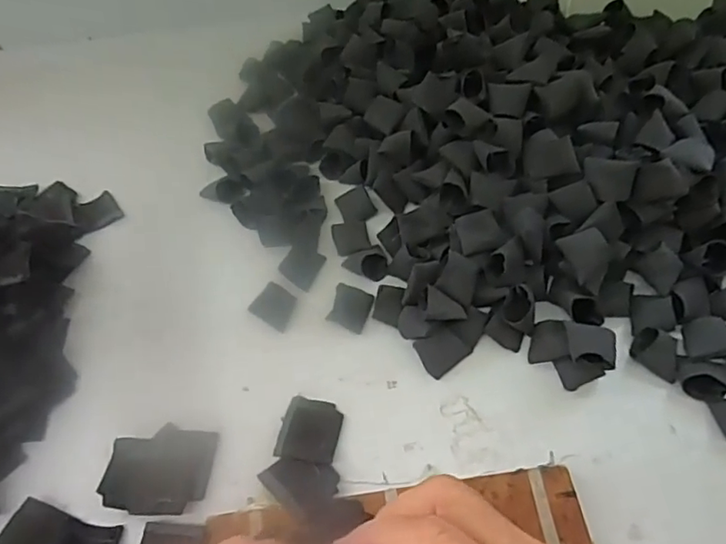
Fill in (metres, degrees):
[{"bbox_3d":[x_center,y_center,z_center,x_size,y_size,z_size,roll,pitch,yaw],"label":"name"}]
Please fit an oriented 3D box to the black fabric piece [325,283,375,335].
[{"bbox_3d":[-0.012,0.034,0.530,0.036,0.008,0.040,16,58,14],"label":"black fabric piece"}]

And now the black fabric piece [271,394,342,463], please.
[{"bbox_3d":[-0.043,0.129,0.466,0.048,0.005,0.052,8,56,10],"label":"black fabric piece"}]

